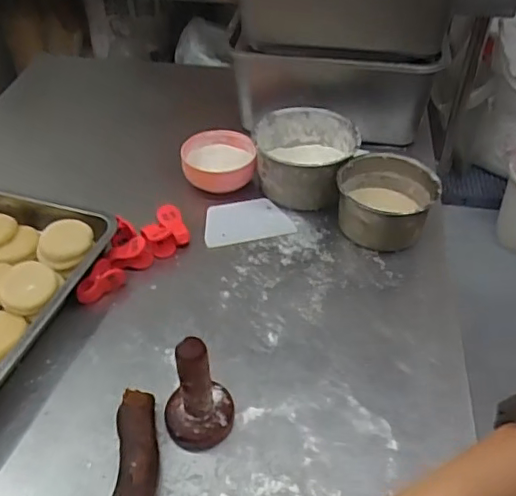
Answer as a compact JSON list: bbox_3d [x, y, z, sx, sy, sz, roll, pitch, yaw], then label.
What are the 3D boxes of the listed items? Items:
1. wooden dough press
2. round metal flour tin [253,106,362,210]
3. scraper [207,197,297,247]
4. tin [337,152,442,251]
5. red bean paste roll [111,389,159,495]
[{"bbox_3d":[-0.058,0.133,0.535,0.067,0.120,0.057,-9,44,-9],"label":"wooden dough press"},{"bbox_3d":[0.069,-0.132,0.839,0.141,0.081,0.145,3,43,3],"label":"round metal flour tin"},{"bbox_3d":[-0.019,-0.038,0.802,0.121,0.006,0.082,-11,49,-17],"label":"scraper"},{"bbox_3d":[0.170,-0.063,0.773,0.122,0.069,0.129,0,43,0],"label":"tin"},{"bbox_3d":[-0.115,0.194,0.545,0.039,0.039,0.124,-5,43,-5],"label":"red bean paste roll"}]

